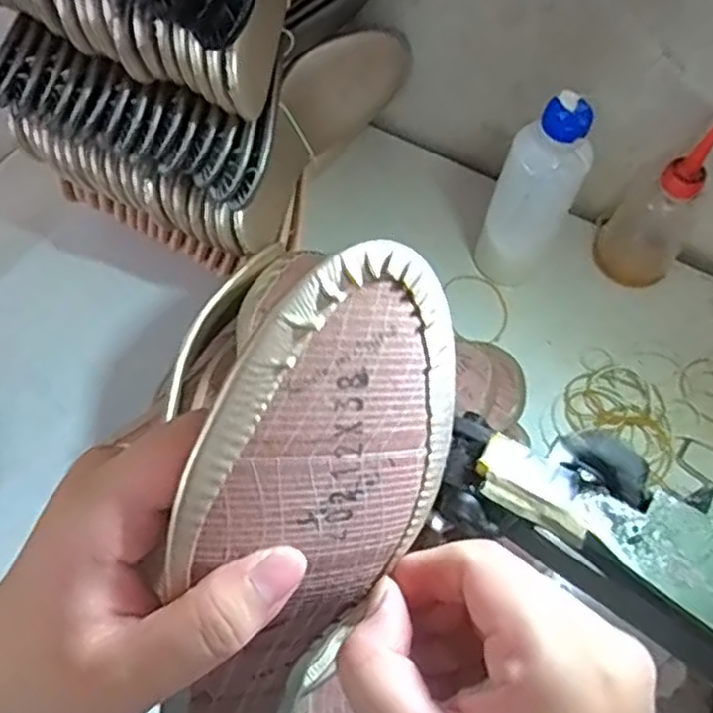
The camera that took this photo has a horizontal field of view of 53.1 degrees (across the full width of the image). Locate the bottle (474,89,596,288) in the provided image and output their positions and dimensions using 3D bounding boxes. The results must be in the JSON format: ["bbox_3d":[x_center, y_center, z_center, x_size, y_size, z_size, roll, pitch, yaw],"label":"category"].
[{"bbox_3d":[0.134,-0.117,0.538,0.055,0.174,0.057,1,61,-3],"label":"bottle"}]

